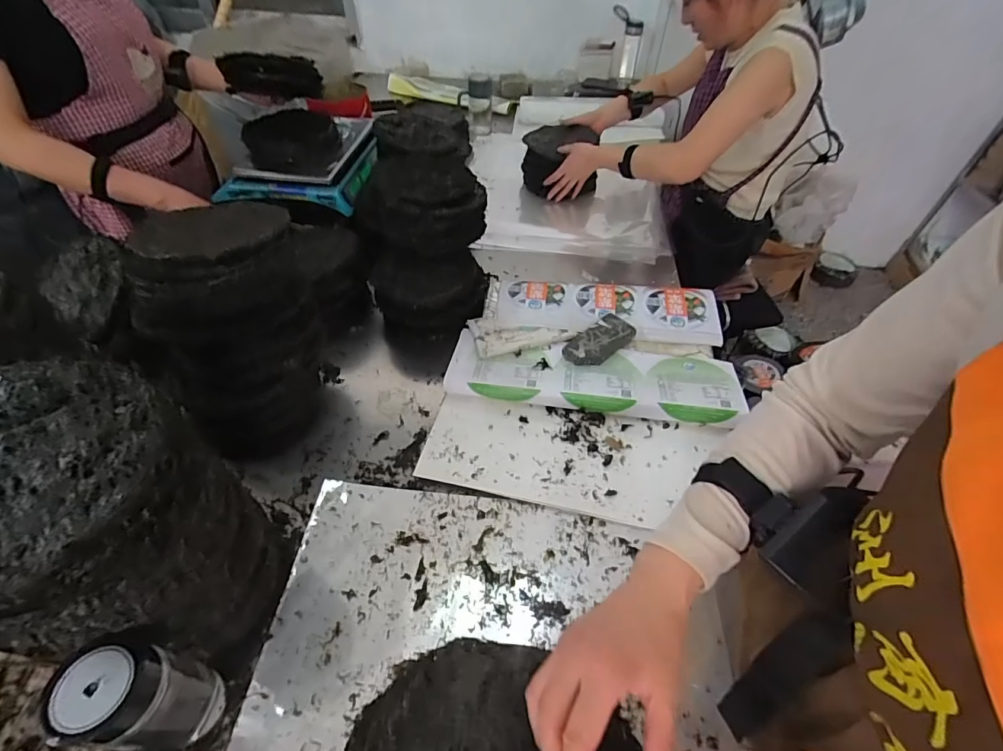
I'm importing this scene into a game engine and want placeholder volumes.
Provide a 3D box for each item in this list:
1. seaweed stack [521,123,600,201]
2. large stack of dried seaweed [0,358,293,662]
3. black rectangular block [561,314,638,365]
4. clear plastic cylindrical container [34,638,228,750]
[{"bbox_3d":[0.160,-0.588,1.270,0.181,0.150,0.159,-13,52,-13],"label":"seaweed stack"},{"bbox_3d":[-0.363,0.163,0.467,0.190,0.341,0.199,13,51,8],"label":"large stack of dried seaweed"},{"bbox_3d":[0.185,-0.067,0.854,0.149,0.017,0.070,-34,59,-26],"label":"black rectangular block"},{"bbox_3d":[-0.337,0.311,0.445,0.071,0.182,0.073,1,50,-1],"label":"clear plastic cylindrical container"}]

